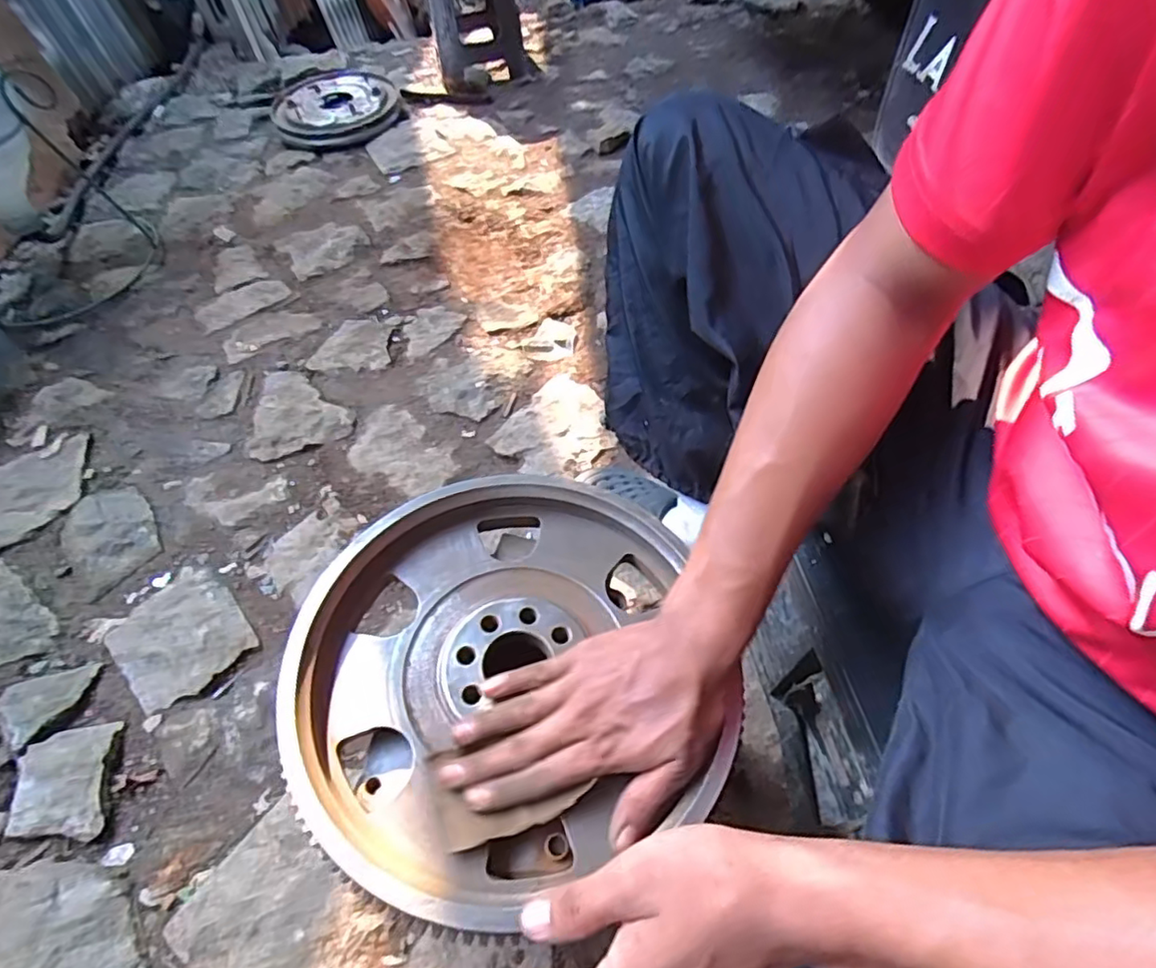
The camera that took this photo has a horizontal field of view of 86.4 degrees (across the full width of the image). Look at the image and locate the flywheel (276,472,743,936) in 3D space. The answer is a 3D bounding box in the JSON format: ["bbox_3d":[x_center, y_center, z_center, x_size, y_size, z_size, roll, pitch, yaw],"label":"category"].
[{"bbox_3d":[-0.046,0.127,0.439,0.296,0.054,0.298,-4,55,0],"label":"flywheel"}]

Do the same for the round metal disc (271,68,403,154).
[{"bbox_3d":[-0.597,-0.941,1.526,0.310,0.070,0.355,-20,57,-11],"label":"round metal disc"}]

